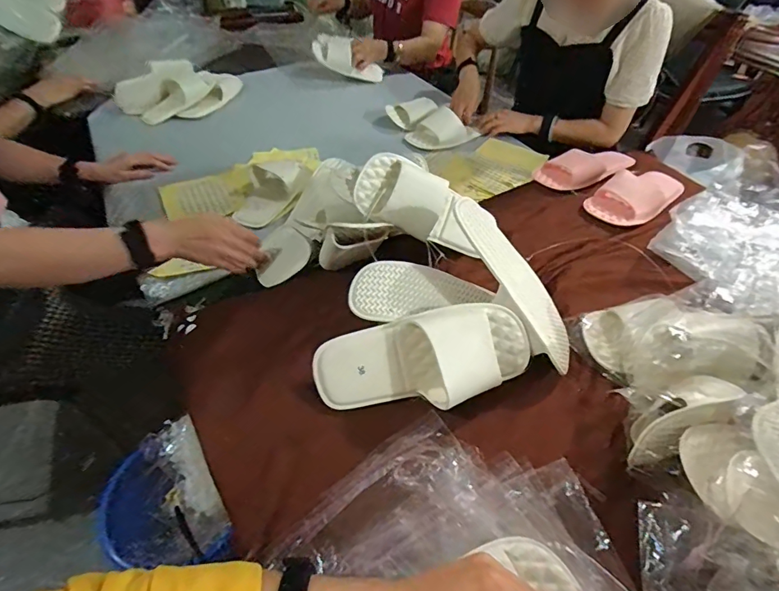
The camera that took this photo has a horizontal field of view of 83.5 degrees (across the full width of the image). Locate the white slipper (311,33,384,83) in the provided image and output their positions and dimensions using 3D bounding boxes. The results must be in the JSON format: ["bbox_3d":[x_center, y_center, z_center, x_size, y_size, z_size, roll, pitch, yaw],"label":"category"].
[{"bbox_3d":[-0.121,-0.744,1.387,0.242,0.099,0.068,15,37,-38],"label":"white slipper"}]

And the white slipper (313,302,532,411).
[{"bbox_3d":[0.042,0.077,0.516,0.252,0.053,0.110,-11,84,-8],"label":"white slipper"}]

